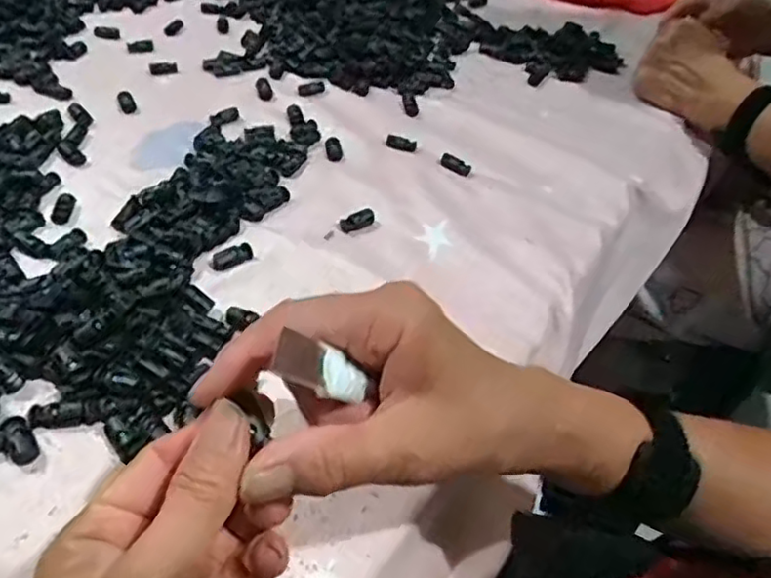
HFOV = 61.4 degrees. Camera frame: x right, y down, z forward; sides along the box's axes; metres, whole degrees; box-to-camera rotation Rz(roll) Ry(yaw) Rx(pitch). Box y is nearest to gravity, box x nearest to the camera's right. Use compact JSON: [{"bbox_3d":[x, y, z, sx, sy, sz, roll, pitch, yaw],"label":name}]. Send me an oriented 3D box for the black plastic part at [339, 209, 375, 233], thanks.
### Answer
[{"bbox_3d":[-0.022,-0.054,0.504,0.031,0.010,0.015,-26,54,-27],"label":"black plastic part"}]

